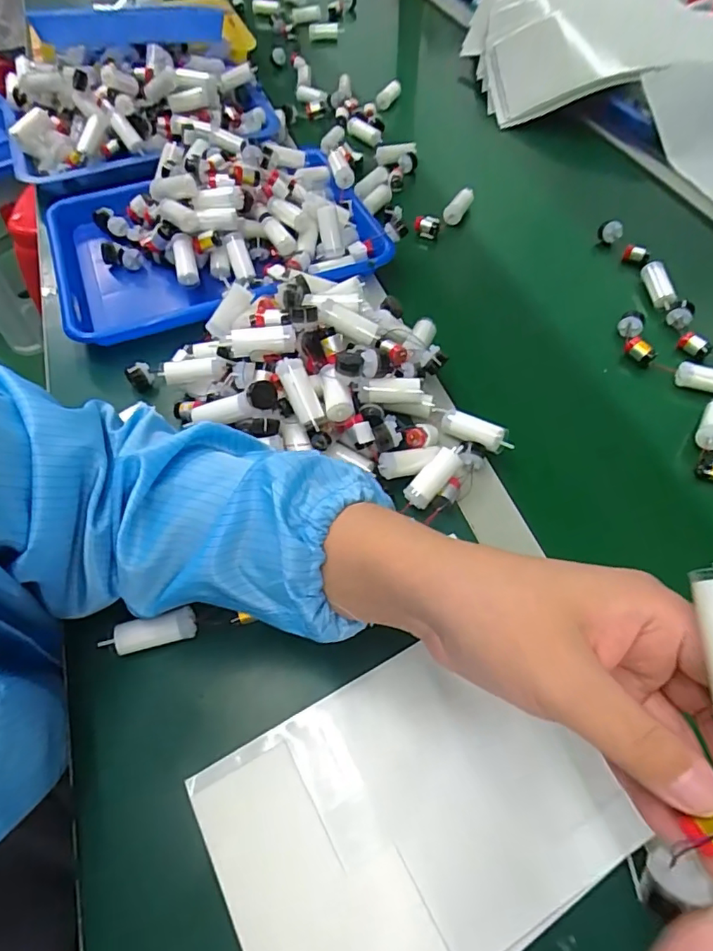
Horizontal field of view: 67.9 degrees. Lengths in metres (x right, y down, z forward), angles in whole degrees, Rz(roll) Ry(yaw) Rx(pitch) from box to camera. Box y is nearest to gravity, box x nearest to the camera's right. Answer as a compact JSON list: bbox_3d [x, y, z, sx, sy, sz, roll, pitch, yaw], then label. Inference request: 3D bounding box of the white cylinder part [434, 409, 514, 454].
[{"bbox_3d":[0.093,-0.038,0.428,0.068,0.020,0.017,26,61,17],"label":"white cylinder part"}]

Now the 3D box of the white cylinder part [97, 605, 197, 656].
[{"bbox_3d":[-0.135,0.103,0.344,0.059,0.014,0.016,-11,57,-6],"label":"white cylinder part"}]

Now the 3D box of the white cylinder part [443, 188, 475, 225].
[{"bbox_3d":[0.123,-0.319,0.630,0.020,0.018,0.063,22,60,15],"label":"white cylinder part"}]

